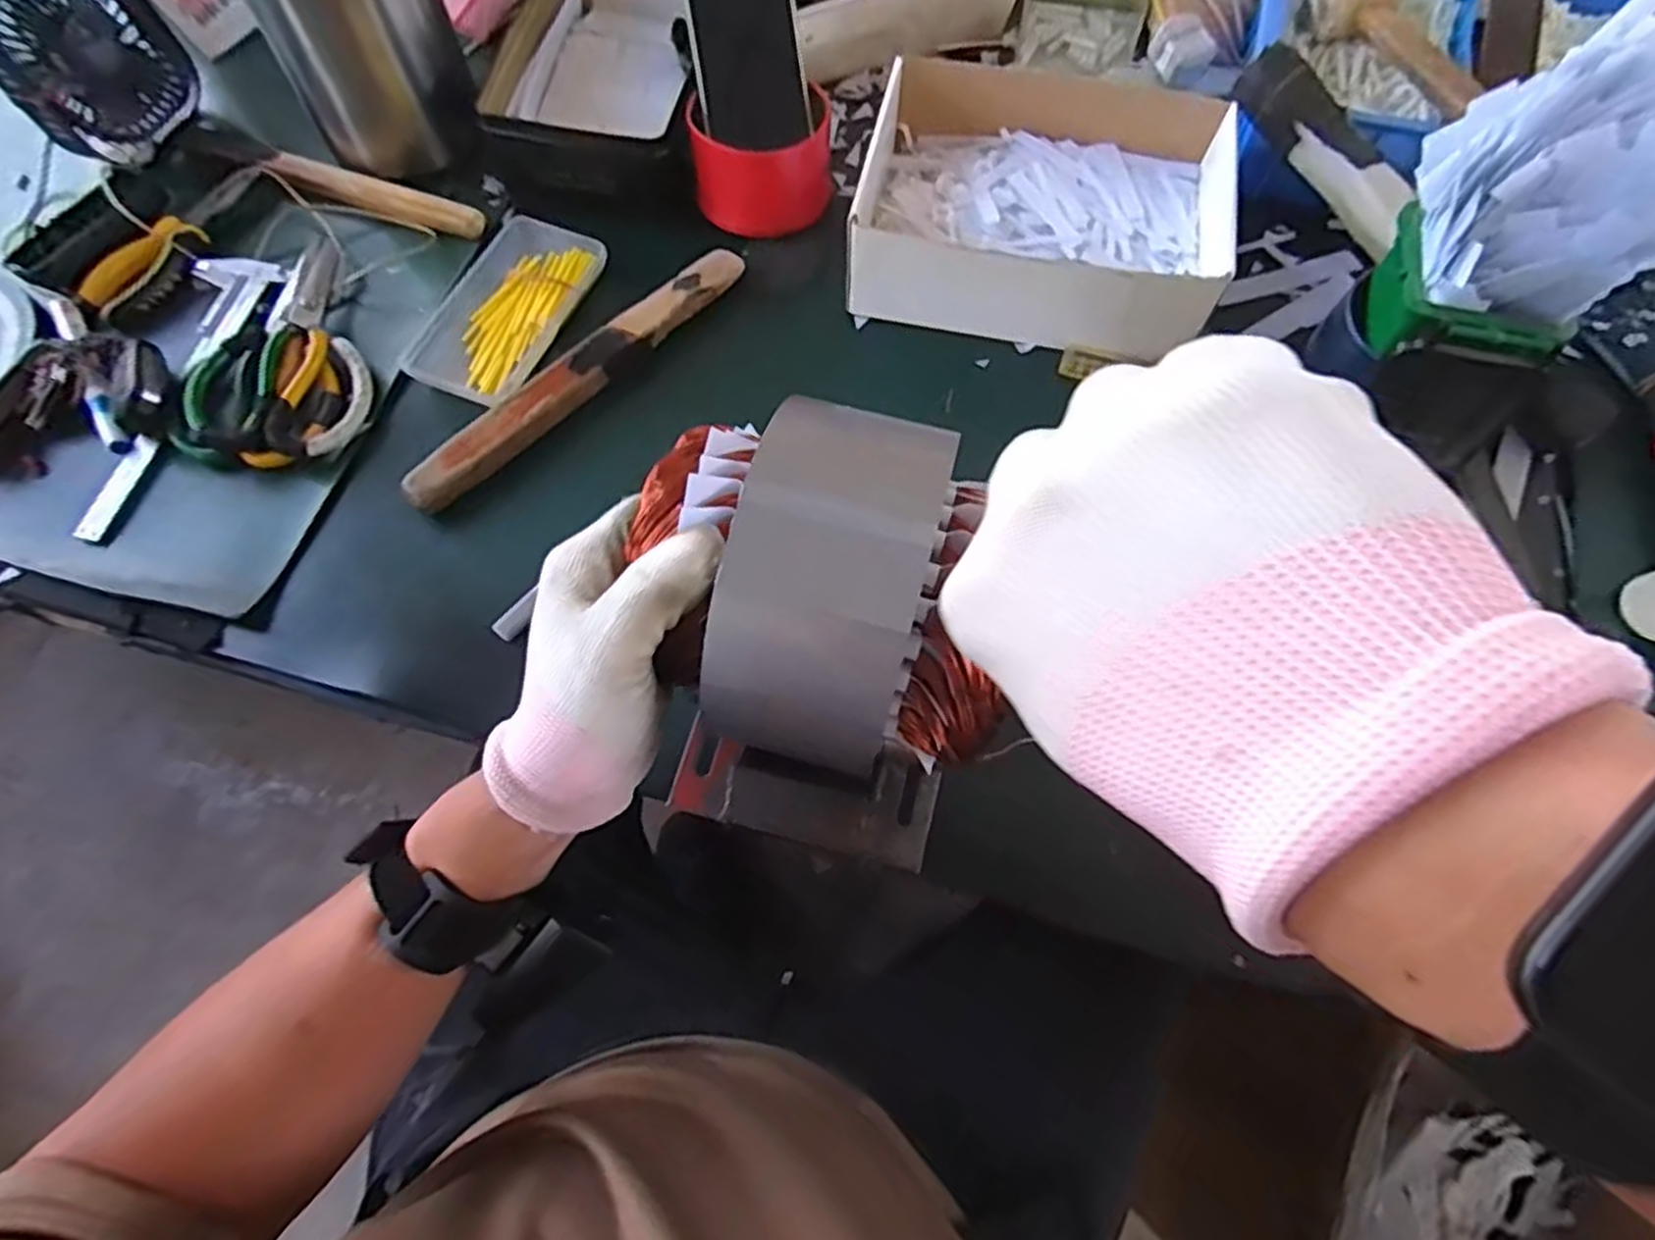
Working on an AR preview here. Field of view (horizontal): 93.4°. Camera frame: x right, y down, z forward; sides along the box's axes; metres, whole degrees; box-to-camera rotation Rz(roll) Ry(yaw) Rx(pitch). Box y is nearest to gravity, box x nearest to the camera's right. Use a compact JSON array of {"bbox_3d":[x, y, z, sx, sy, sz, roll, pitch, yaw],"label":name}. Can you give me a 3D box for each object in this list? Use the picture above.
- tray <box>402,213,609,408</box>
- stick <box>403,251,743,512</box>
[{"bbox_3d":[-0.222,-0.220,0.548,0.083,0.016,0.153,22,70,8],"label":"tray"},{"bbox_3d":[-0.164,-0.169,0.521,0.024,0.026,0.272,41,74,15],"label":"stick"}]

